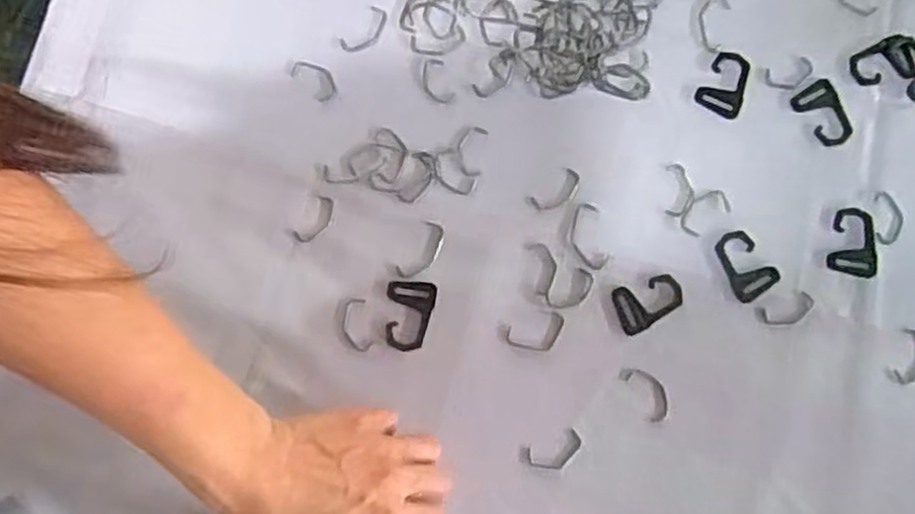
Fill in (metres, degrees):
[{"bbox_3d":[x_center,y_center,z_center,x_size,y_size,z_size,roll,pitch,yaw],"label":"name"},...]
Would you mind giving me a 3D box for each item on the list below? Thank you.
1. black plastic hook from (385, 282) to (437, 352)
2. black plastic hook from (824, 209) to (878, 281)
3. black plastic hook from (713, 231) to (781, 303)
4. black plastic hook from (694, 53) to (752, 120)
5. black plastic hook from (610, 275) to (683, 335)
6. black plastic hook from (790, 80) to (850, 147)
[{"bbox_3d":[-0.029,0.036,0.470,0.029,0.004,0.041,7,78,1],"label":"black plastic hook"},{"bbox_3d":[0.248,-0.009,0.482,0.030,0.004,0.042,16,79,3],"label":"black plastic hook"},{"bbox_3d":[0.176,0.006,0.479,0.030,0.004,0.042,-36,81,-7],"label":"black plastic hook"},{"bbox_3d":[0.175,-0.112,0.503,0.029,0.005,0.041,30,80,5],"label":"black plastic hook"},{"bbox_3d":[0.117,0.028,0.470,0.043,0.004,0.029,-17,79,-4],"label":"black plastic hook"},{"bbox_3d":[0.238,-0.093,0.498,0.028,0.004,0.042,-34,81,-7],"label":"black plastic hook"}]

